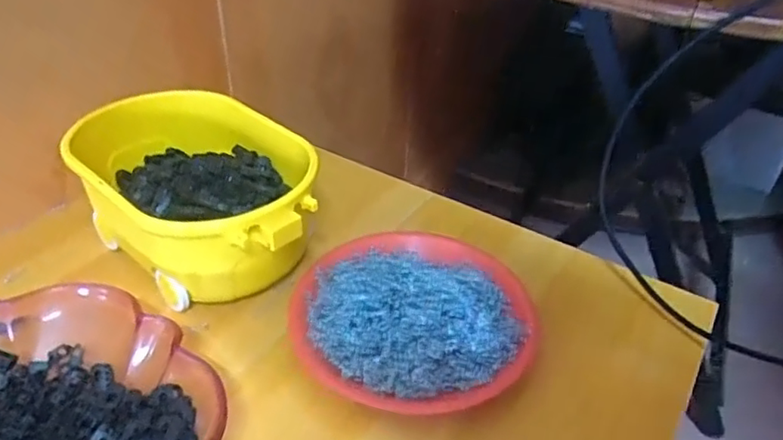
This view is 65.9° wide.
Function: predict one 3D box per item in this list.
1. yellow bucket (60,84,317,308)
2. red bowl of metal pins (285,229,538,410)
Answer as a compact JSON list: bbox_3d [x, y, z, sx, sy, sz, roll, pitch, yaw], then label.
[{"bbox_3d":[-0.173,-0.020,0.550,0.159,0.109,0.249,-30,49,-35],"label":"yellow bucket"},{"bbox_3d":[0.016,0.079,0.497,0.191,0.034,0.176,2,38,-1],"label":"red bowl of metal pins"}]

